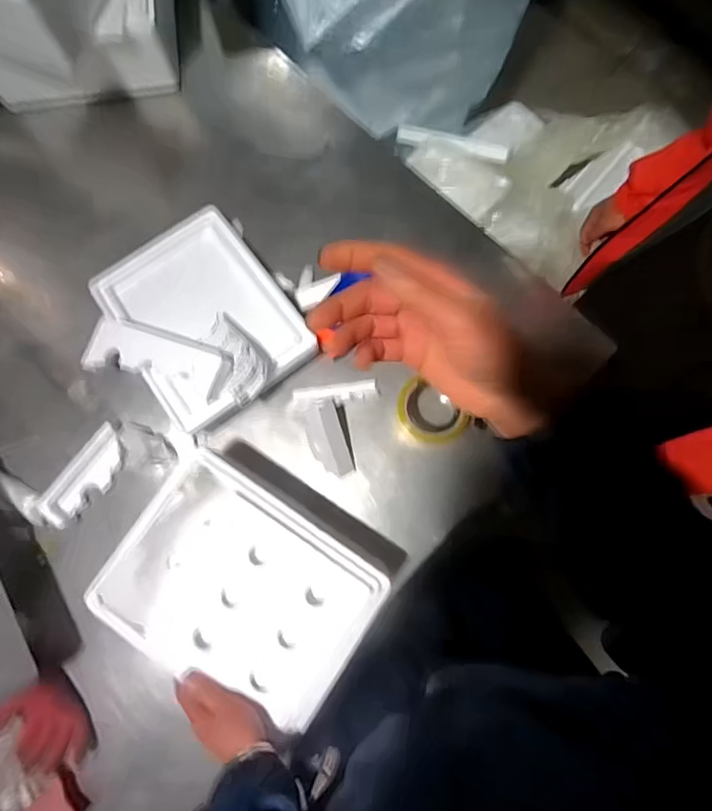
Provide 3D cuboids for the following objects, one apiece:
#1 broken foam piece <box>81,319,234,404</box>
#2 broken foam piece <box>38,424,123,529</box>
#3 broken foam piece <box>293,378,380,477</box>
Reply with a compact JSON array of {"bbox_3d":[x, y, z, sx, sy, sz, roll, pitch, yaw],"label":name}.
[{"bbox_3d":[-0.278,-0.068,0.647,0.201,0.044,0.084,17,80,3],"label":"broken foam piece"},{"bbox_3d":[-0.392,0.104,0.671,0.056,0.026,0.153,37,82,6],"label":"broken foam piece"},{"bbox_3d":[-0.025,0.032,0.667,0.130,0.054,0.132,-10,80,-2],"label":"broken foam piece"}]

